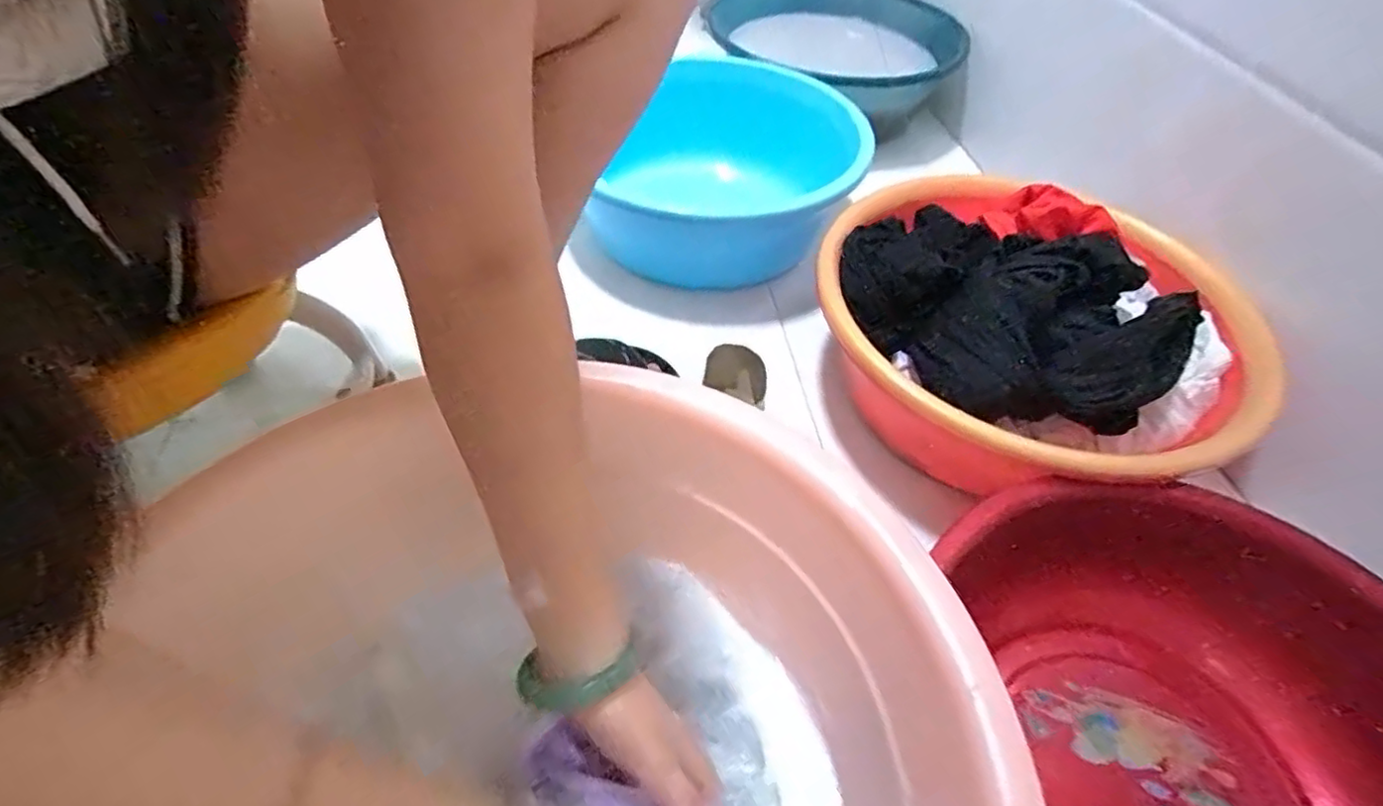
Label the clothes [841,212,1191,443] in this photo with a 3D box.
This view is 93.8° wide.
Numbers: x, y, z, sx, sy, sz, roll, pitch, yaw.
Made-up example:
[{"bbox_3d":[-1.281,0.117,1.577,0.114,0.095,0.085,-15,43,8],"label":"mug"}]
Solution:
[{"bbox_3d":[0.268,-0.087,0.565,0.279,0.095,0.161,36,57,24],"label":"clothes"}]

